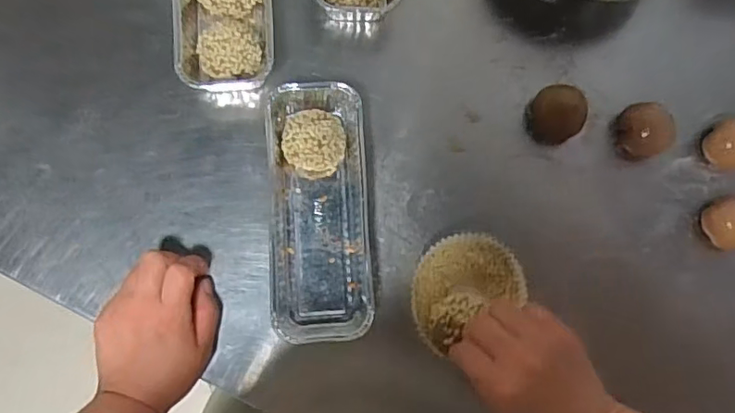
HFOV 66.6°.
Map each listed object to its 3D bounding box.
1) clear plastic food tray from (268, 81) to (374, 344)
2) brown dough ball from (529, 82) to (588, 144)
[{"bbox_3d":[-0.039,0.002,0.462,0.081,0.046,0.206,-1,83,-4],"label":"clear plastic food tray"},{"bbox_3d":[0.171,-0.082,0.502,0.043,0.028,0.048,9,82,-3],"label":"brown dough ball"}]

